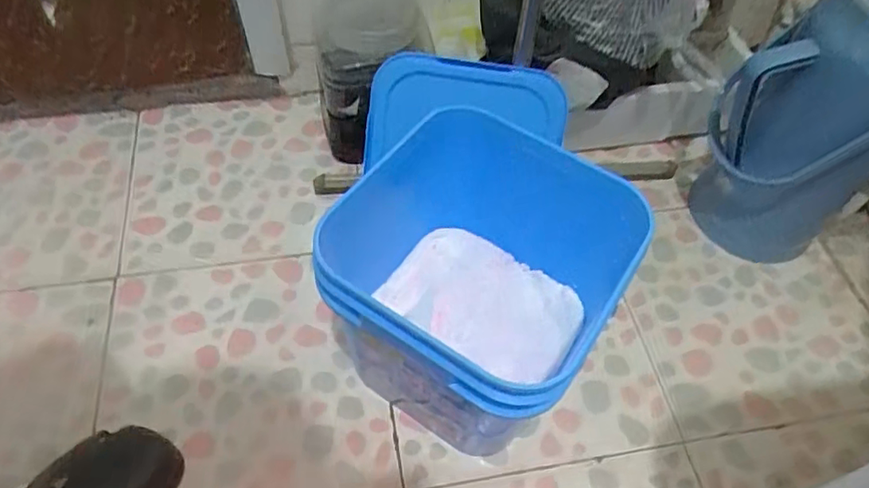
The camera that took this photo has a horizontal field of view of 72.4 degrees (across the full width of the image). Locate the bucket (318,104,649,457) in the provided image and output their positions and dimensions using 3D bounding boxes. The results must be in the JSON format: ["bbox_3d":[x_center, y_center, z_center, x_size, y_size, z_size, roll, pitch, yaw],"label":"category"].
[{"bbox_3d":[0.041,0.053,0.600,0.237,0.240,0.252,30,57,18],"label":"bucket"}]

